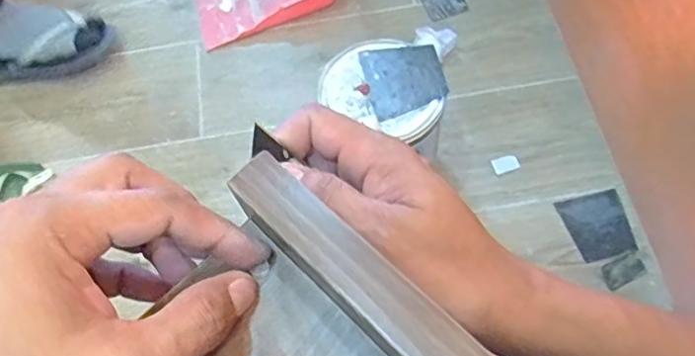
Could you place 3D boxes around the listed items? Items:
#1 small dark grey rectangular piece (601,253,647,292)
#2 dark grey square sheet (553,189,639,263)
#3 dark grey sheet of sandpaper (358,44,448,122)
[{"bbox_3d":[0.382,0.129,0.834,0.056,0.011,0.033,-23,65,-7],"label":"small dark grey rectangular piece"},{"bbox_3d":[0.359,0.069,0.865,0.091,0.010,0.096,-13,64,-3],"label":"dark grey square sheet"},{"bbox_3d":[0.071,-0.129,0.761,0.093,0.006,0.094,-18,72,5],"label":"dark grey sheet of sandpaper"}]

